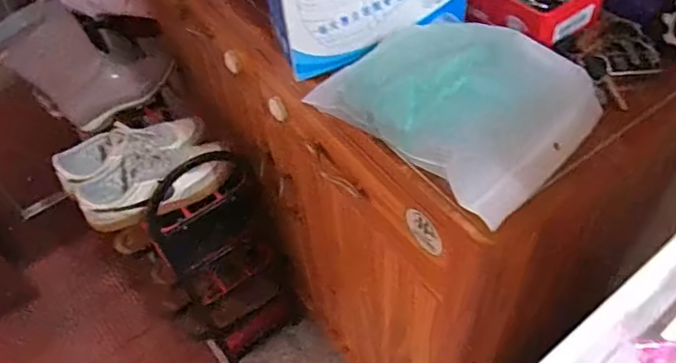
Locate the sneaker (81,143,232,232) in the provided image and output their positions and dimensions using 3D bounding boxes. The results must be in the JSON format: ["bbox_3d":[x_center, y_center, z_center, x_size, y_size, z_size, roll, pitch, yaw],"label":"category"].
[{"bbox_3d":[-0.321,-0.003,0.985,0.256,0.086,0.117,-27,55,-15],"label":"sneaker"}]

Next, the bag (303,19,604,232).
[{"bbox_3d":[0.123,-0.083,0.499,0.195,0.073,0.209,-32,56,-19],"label":"bag"}]

